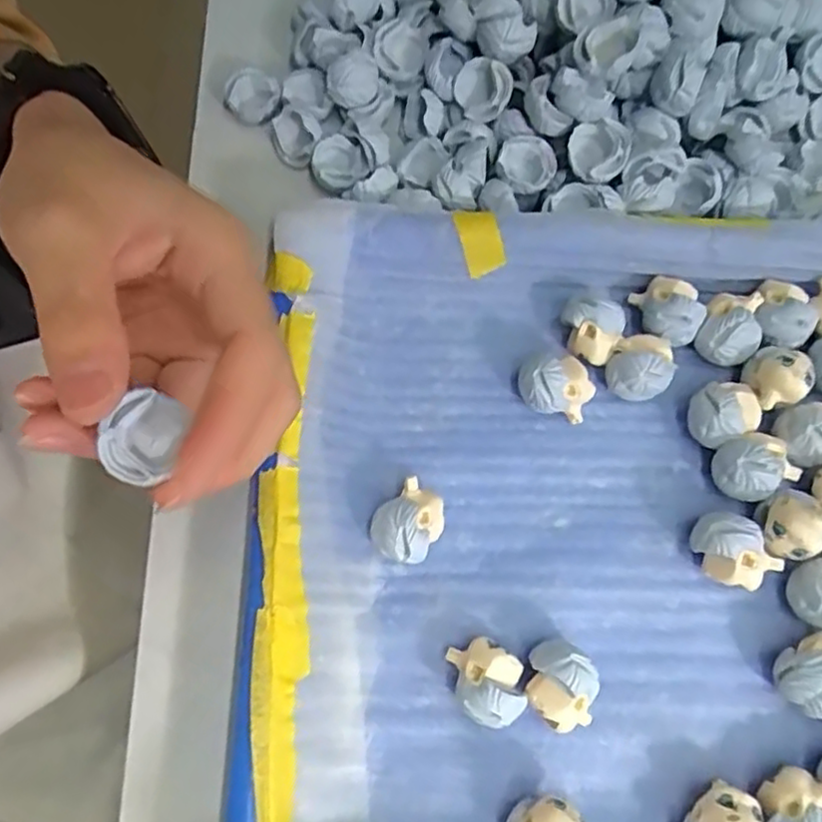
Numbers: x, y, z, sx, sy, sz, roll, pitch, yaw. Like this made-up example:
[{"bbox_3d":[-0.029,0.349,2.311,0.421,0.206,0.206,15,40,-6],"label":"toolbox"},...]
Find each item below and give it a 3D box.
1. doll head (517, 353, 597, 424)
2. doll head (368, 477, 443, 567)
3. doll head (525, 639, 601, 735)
[{"bbox_3d":[0.056,-0.011,0.260,0.028,0.025,0.023,24,74,4],"label":"doll head"},{"bbox_3d":[-0.001,0.040,0.245,0.023,0.021,0.027,35,76,8],"label":"doll head"},{"bbox_3d":[0.050,0.093,0.232,0.022,0.021,0.027,13,74,1],"label":"doll head"}]

